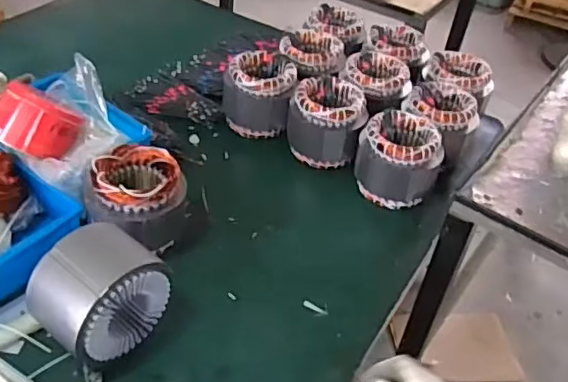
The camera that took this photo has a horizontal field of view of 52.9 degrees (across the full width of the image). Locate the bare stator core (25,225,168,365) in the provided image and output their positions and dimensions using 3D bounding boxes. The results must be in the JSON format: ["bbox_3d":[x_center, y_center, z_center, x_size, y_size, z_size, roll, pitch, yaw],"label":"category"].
[{"bbox_3d":[-0.238,0.132,0.738,0.110,0.141,0.140,31,47,24],"label":"bare stator core"}]

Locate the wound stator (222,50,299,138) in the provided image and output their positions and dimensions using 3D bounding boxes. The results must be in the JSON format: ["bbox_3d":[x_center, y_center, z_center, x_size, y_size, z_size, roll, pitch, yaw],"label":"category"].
[{"bbox_3d":[-0.048,-0.189,1.144,0.139,0.131,0.129,12,42,6],"label":"wound stator"}]

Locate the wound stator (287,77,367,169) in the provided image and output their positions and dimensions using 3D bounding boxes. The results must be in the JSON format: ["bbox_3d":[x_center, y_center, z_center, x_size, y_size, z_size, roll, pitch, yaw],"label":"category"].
[{"bbox_3d":[0.078,-0.130,1.096,0.144,0.127,0.119,7,42,0],"label":"wound stator"}]

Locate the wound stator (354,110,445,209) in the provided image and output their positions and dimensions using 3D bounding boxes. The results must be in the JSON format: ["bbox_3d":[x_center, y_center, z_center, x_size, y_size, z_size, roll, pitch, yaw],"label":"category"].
[{"bbox_3d":[0.208,-0.055,1.043,0.147,0.127,0.125,19,43,14],"label":"wound stator"}]

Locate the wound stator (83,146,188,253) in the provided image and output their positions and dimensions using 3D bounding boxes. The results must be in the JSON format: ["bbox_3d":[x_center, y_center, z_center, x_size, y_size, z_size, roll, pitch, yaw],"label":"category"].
[{"bbox_3d":[-0.229,0.016,0.890,0.139,0.126,0.128,28,46,22],"label":"wound stator"}]

